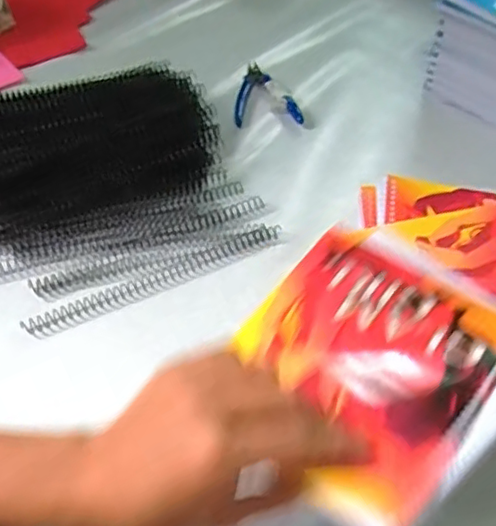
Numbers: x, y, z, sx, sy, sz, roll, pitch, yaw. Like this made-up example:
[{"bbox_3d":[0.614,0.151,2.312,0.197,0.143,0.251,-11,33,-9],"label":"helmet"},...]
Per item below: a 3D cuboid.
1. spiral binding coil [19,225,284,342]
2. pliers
[{"bbox_3d":[-0.070,0.013,0.494,0.220,0.011,0.021,-21,53,-21],"label":"spiral binding coil"},{"bbox_3d":[0.021,-0.182,0.653,0.069,0.015,0.098,1,48,-3],"label":"pliers"}]

